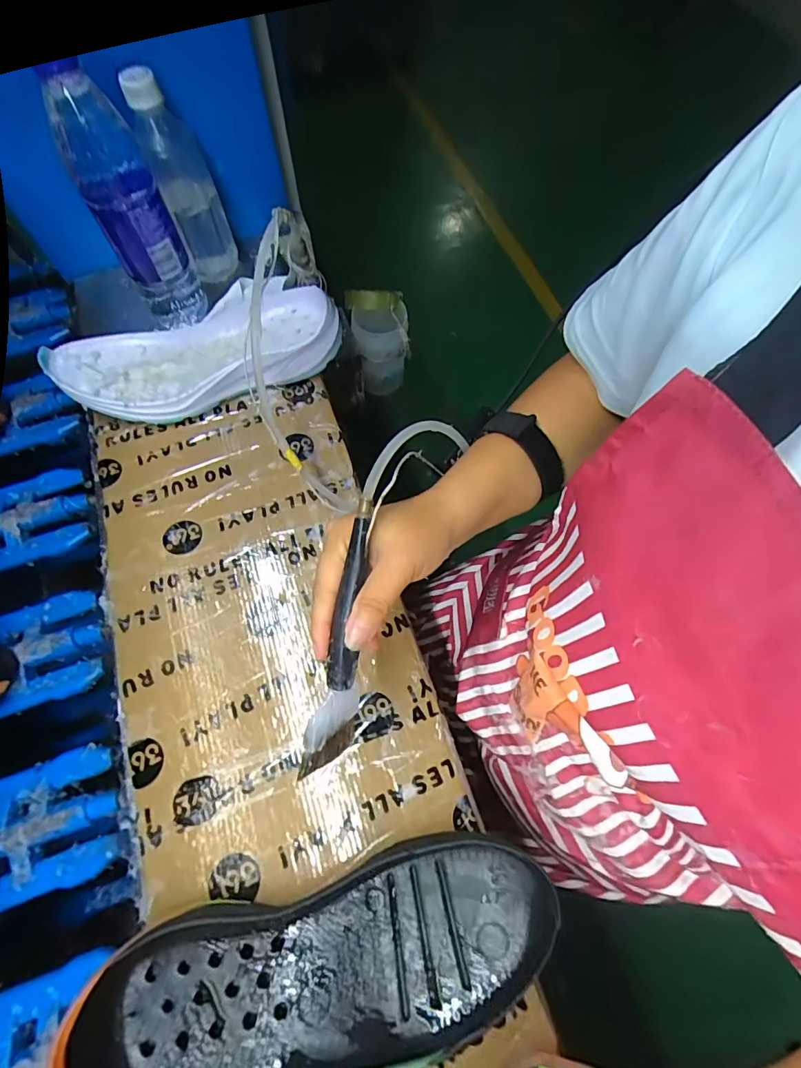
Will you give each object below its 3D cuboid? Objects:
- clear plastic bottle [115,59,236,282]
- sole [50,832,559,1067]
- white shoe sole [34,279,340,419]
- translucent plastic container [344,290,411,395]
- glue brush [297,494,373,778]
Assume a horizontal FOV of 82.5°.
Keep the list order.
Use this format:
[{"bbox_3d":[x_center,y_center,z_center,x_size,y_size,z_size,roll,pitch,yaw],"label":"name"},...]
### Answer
[{"bbox_3d":[-0.212,-0.339,0.460,0.054,0.165,0.046,-19,71,-7],"label":"clear plastic bottle"},{"bbox_3d":[-0.040,0.260,0.270,0.266,0.060,0.098,-13,68,-4],"label":"sole"},{"bbox_3d":[-0.196,-0.184,0.458,0.265,0.045,0.116,-24,70,-9],"label":"white shoe sole"},{"bbox_3d":[-0.028,-0.261,0.619,0.070,0.140,0.061,-10,68,-3],"label":"translucent plastic container"},{"bbox_3d":[-0.032,0.059,0.264,0.024,0.027,0.157,9,94,3],"label":"glue brush"}]

